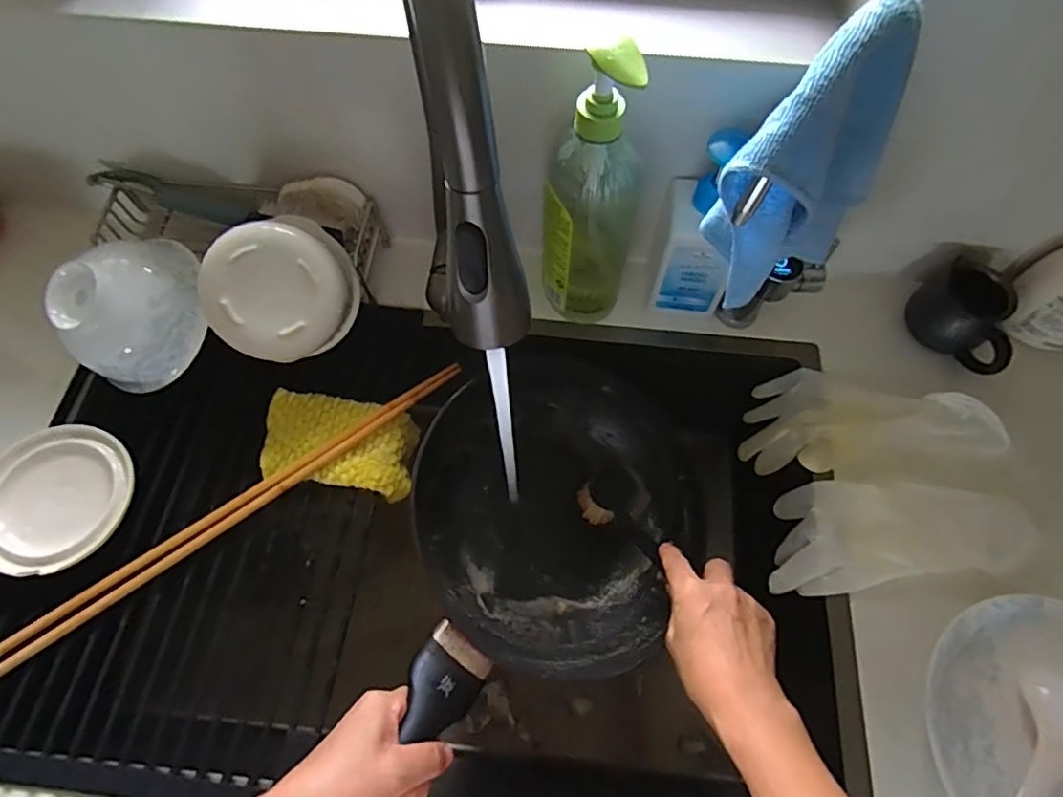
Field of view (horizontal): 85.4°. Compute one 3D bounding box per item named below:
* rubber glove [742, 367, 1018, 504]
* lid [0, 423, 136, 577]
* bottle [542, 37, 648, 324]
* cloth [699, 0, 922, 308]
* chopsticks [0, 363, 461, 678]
[{"bbox_3d":[0.325,0.040,0.564,0.219,0.078,0.101,9,66,21],"label":"rubber glove"},{"bbox_3d":[-0.408,0.083,0.494,0.116,0.022,0.122,3,63,-5],"label":"lid"},{"bbox_3d":[0.050,-0.165,0.490,0.076,0.273,0.068,10,66,5],"label":"bottle"},{"bbox_3d":[0.162,-0.130,0.335,0.054,0.152,0.129,41,72,17],"label":"cloth"},{"bbox_3d":[-0.251,0.090,0.506,0.429,0.016,0.023,-35,69,-13],"label":"chopsticks"}]

